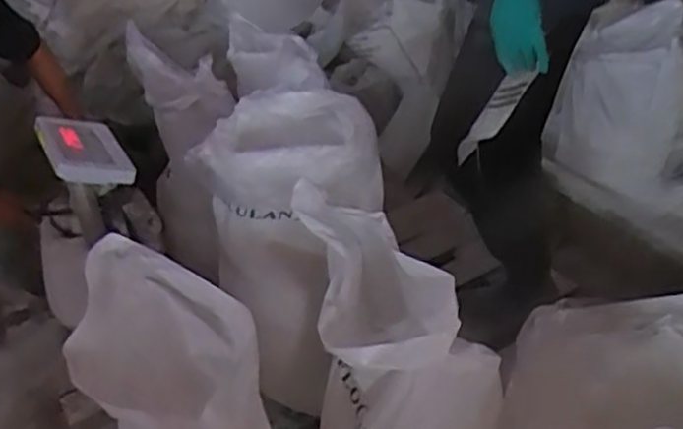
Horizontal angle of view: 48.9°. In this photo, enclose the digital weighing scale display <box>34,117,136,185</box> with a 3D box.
[{"bbox_3d":[-0.395,-0.102,1.155,0.120,0.024,0.193,-1,32,-29],"label":"digital weighing scale display"}]

